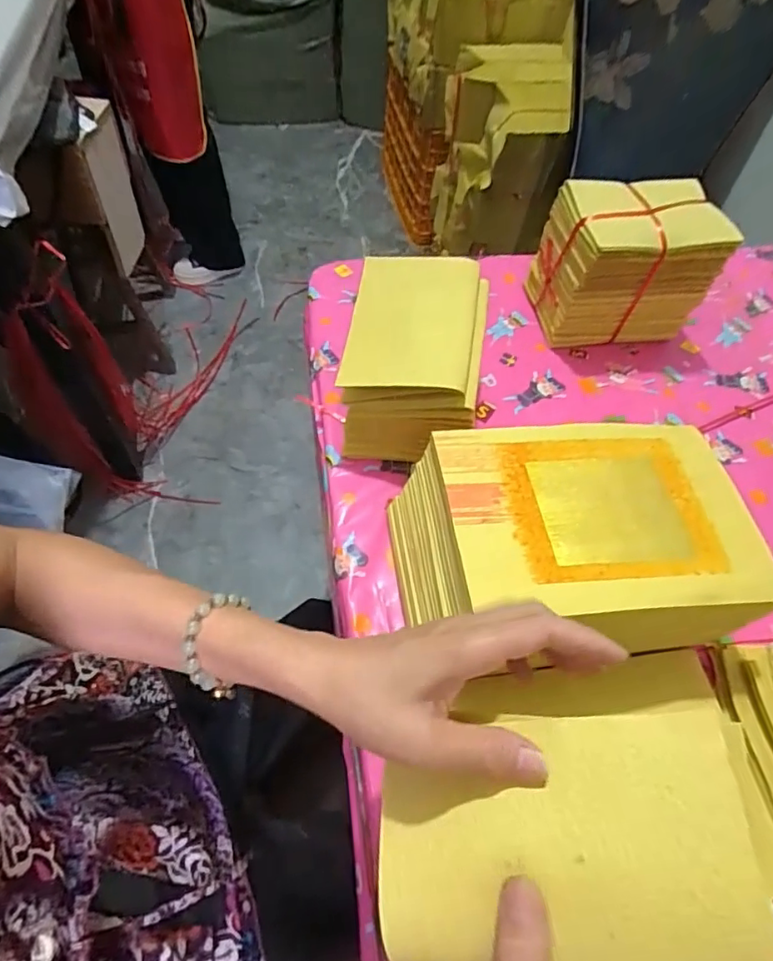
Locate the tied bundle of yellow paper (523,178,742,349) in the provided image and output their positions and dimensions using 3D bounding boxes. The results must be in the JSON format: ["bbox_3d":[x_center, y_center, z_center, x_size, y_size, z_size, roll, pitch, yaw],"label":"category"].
[{"bbox_3d":[0.268,-0.242,0.636,0.161,0.152,0.113,-4,57,-8],"label":"tied bundle of yellow paper"}]

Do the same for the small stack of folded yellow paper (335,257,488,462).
[{"bbox_3d":[0.025,-0.121,0.545,0.125,0.119,0.165,9,57,1],"label":"small stack of folded yellow paper"}]

